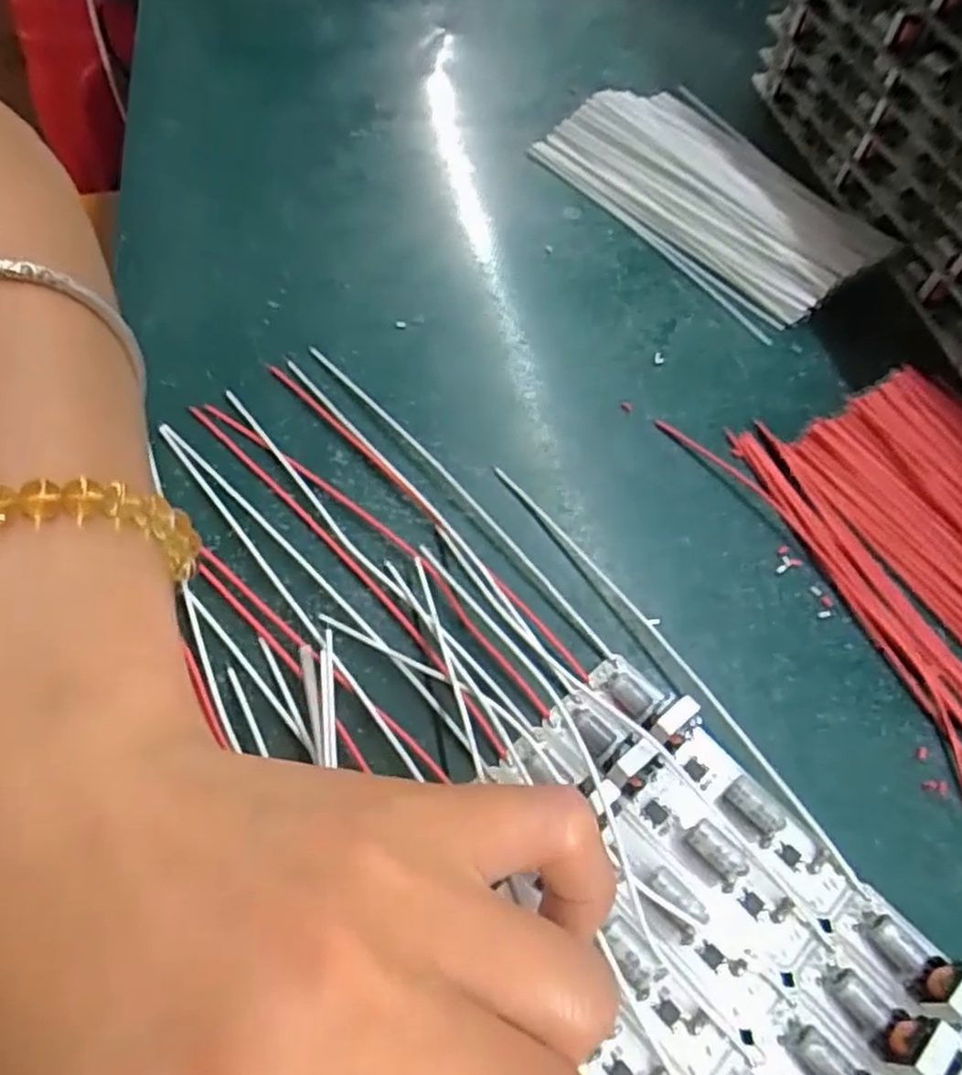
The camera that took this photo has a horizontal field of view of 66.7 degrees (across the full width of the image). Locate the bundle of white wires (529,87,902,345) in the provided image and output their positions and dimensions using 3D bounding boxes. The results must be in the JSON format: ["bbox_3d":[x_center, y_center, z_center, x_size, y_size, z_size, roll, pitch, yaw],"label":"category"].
[{"bbox_3d":[0.094,-0.138,0.289,0.079,0.014,0.129,-33,65,-20],"label":"bundle of white wires"}]

